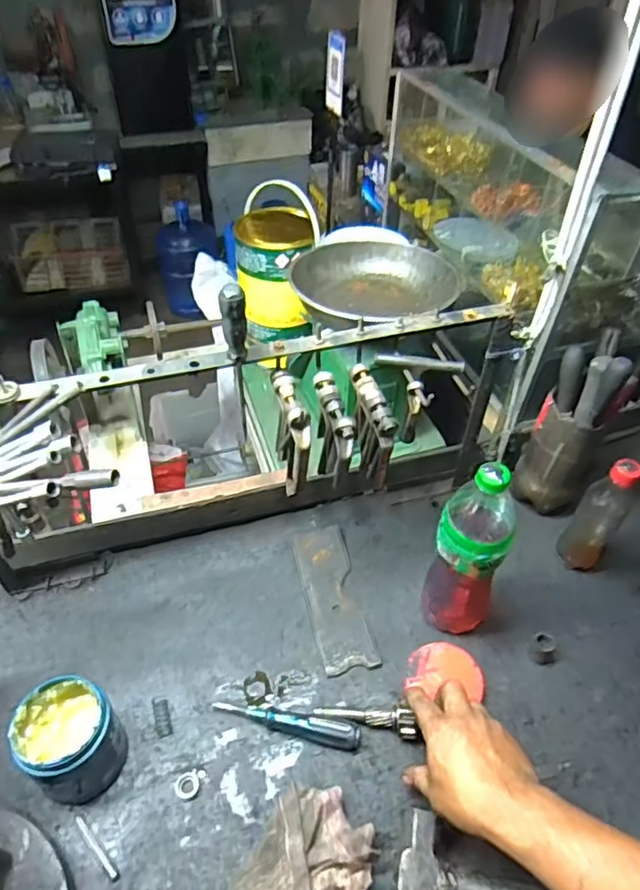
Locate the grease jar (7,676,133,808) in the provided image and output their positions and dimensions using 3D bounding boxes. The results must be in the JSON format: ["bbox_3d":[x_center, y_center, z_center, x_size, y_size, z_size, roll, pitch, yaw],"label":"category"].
[{"bbox_3d":[-0.254,0.302,0.603,0.084,0.108,0.092,0,46,0],"label":"grease jar"}]

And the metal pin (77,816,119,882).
[{"bbox_3d":[-0.217,0.393,0.569,0.071,0.004,0.007,35,55,29],"label":"metal pin"}]

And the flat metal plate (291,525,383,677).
[{"bbox_3d":[0.017,0.195,0.769,0.071,0.013,0.204,-9,48,-9],"label":"flat metal plate"}]

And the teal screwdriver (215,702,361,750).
[{"bbox_3d":[-0.038,0.308,0.652,0.166,0.028,0.023,12,47,10],"label":"teal screwdriver"}]

